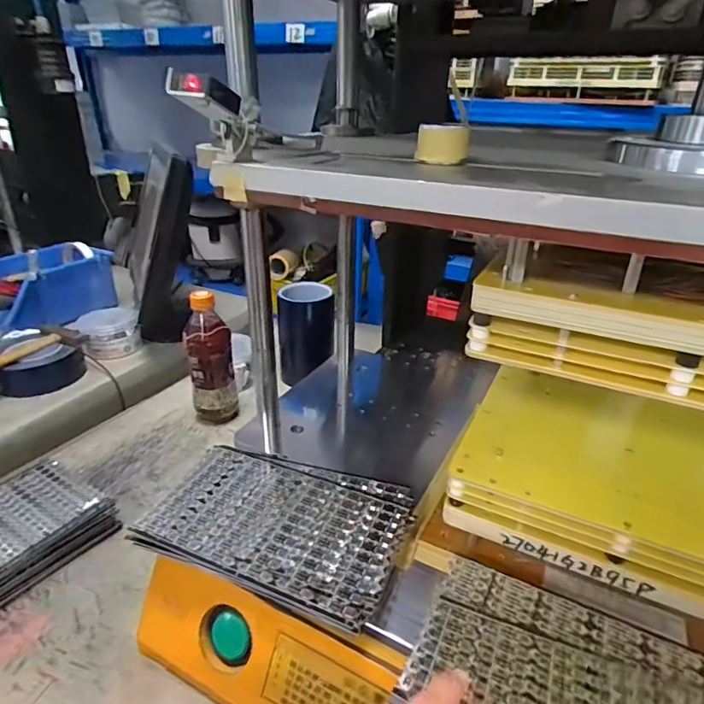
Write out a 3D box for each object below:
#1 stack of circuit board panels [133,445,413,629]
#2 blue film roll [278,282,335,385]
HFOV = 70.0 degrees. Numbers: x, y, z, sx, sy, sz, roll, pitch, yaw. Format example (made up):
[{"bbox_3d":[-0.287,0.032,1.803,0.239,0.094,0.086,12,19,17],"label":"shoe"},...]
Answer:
[{"bbox_3d":[-0.058,0.134,0.412,0.194,0.013,0.134,11,30,19],"label":"stack of circuit board panels"},{"bbox_3d":[-0.074,-0.038,0.811,0.087,0.145,0.082,-5,28,-11],"label":"blue film roll"}]

